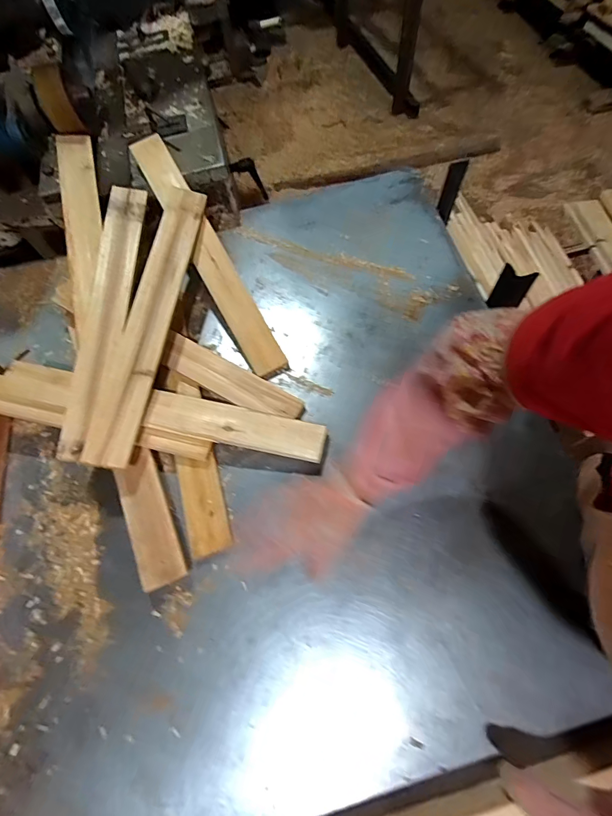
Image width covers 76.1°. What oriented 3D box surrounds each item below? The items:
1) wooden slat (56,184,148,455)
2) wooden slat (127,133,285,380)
[{"bbox_3d":[-0.321,-0.163,0.633,0.063,0.026,0.486,-2,67,4],"label":"wooden slat"},{"bbox_3d":[-0.176,-0.276,0.700,0.060,0.019,0.496,-29,84,-8],"label":"wooden slat"}]

